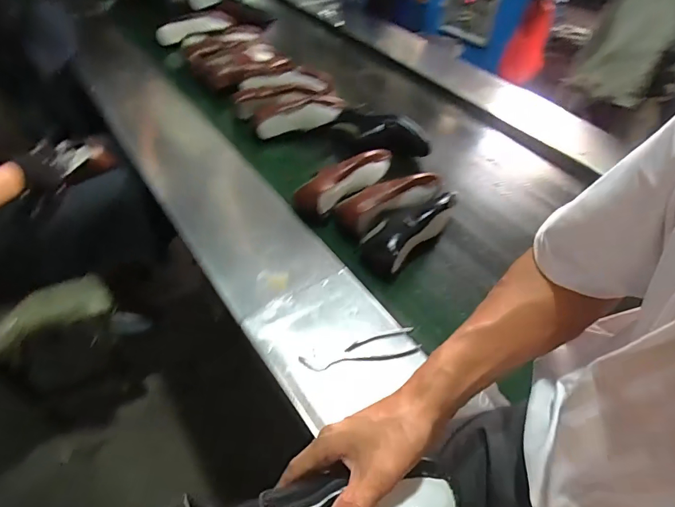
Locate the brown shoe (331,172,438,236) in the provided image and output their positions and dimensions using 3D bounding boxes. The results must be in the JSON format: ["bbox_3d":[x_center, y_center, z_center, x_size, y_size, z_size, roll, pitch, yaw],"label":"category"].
[{"bbox_3d":[0.111,-0.125,0.921,0.239,0.079,0.083,-21,52,-23],"label":"brown shoe"}]

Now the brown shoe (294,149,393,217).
[{"bbox_3d":[0.023,-0.168,0.954,0.272,0.076,0.081,-32,57,-30],"label":"brown shoe"}]

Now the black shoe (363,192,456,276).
[{"bbox_3d":[0.166,-0.062,0.875,0.281,0.079,0.085,-34,57,-31],"label":"black shoe"}]

